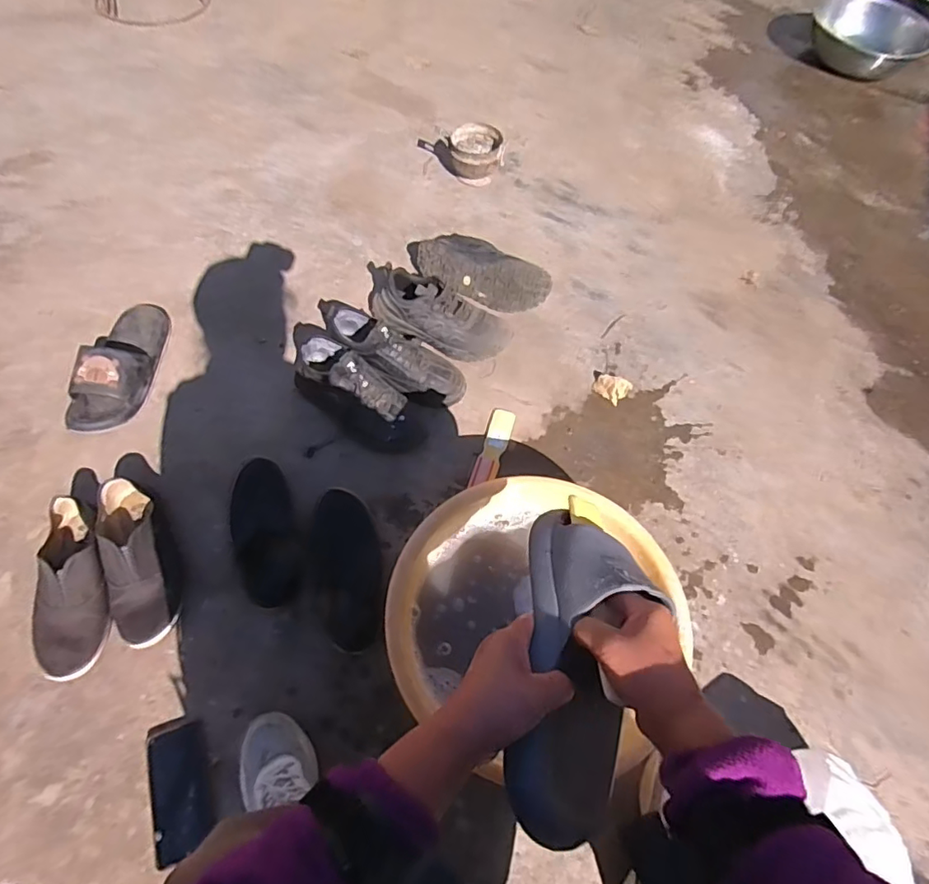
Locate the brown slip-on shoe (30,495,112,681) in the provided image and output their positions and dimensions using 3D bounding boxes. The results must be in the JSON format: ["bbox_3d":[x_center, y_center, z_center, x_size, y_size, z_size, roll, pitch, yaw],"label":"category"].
[{"bbox_3d":[-0.610,0.220,0.849,0.116,0.080,0.276,-16,62,-13],"label":"brown slip-on shoe"}]

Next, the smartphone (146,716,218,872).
[{"bbox_3d":[-0.383,0.465,0.743,0.078,0.010,0.164,-17,63,-13],"label":"smartphone"}]

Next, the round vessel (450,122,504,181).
[{"bbox_3d":[0.026,-0.734,1.413,0.134,0.085,0.156,7,60,1],"label":"round vessel"}]

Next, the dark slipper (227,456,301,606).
[{"bbox_3d":[-0.336,0.147,0.923,0.105,0.052,0.259,-15,62,-12],"label":"dark slipper"}]

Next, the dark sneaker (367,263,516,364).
[{"bbox_3d":[-0.054,-0.254,1.120,0.300,0.110,0.098,24,61,10],"label":"dark sneaker"}]

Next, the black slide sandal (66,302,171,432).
[{"bbox_3d":[-0.659,-0.166,1.047,0.126,0.085,0.298,1,60,-3],"label":"black slide sandal"}]

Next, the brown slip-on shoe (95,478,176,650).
[{"bbox_3d":[-0.526,0.185,0.868,0.089,0.075,0.276,-22,64,-16],"label":"brown slip-on shoe"}]

